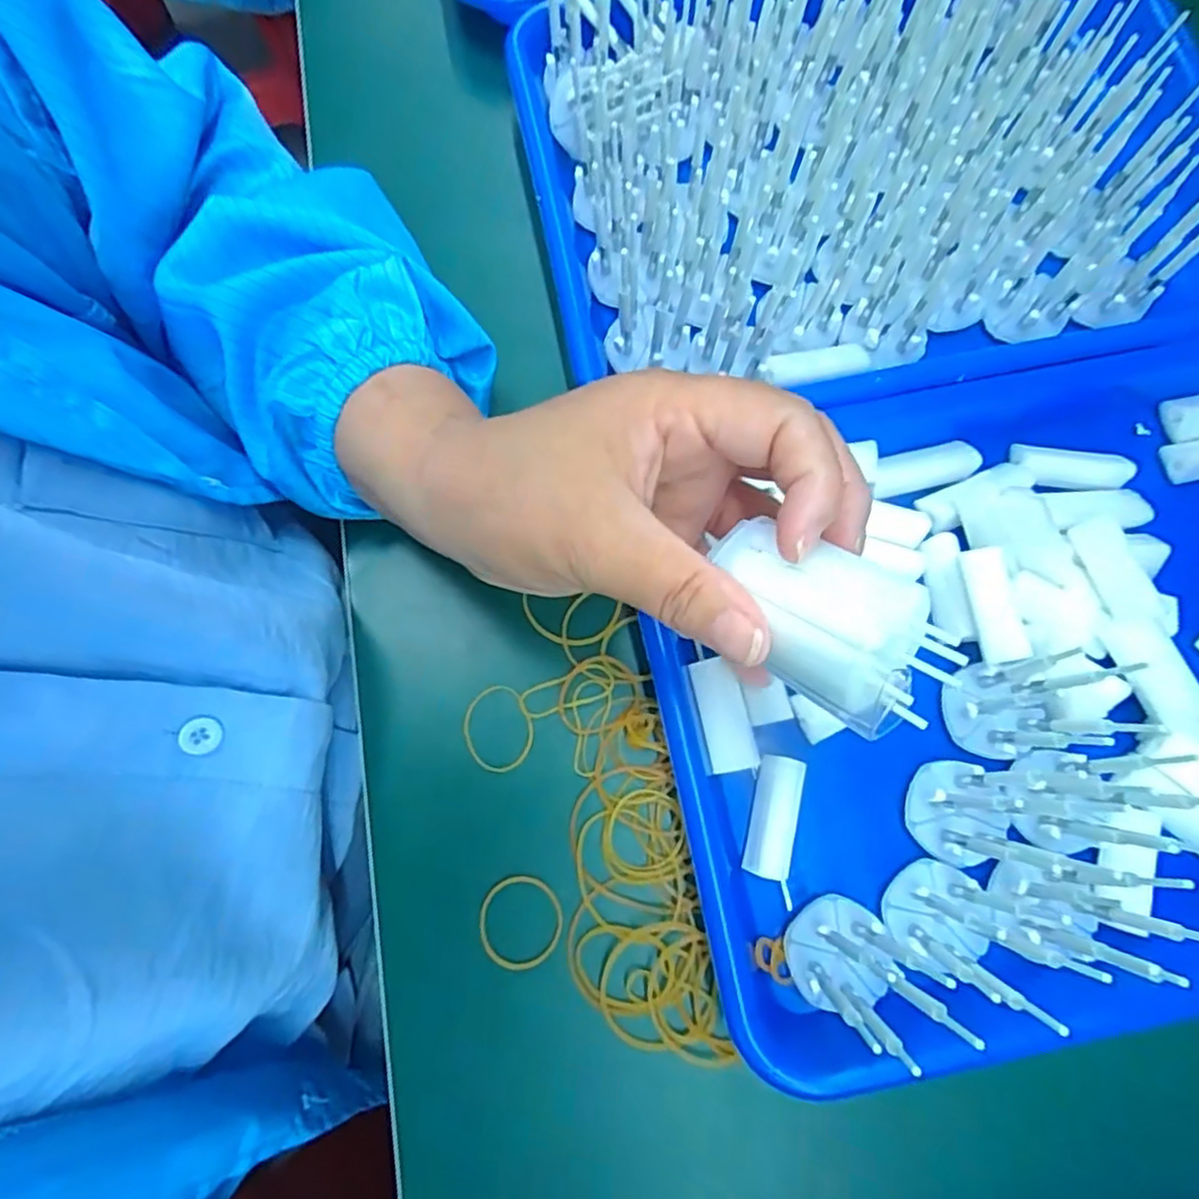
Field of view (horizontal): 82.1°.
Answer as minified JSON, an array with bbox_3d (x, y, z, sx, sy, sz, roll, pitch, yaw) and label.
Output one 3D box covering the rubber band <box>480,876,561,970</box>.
[{"bbox_3d":[-0.031,0.127,0.270,0.032,0.004,0.034,12,76,2],"label":"rubber band"}]

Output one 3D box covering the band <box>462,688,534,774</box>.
[{"bbox_3d":[-0.043,0.055,0.289,0.030,0.004,0.033,-2,80,10],"label":"band"}]

